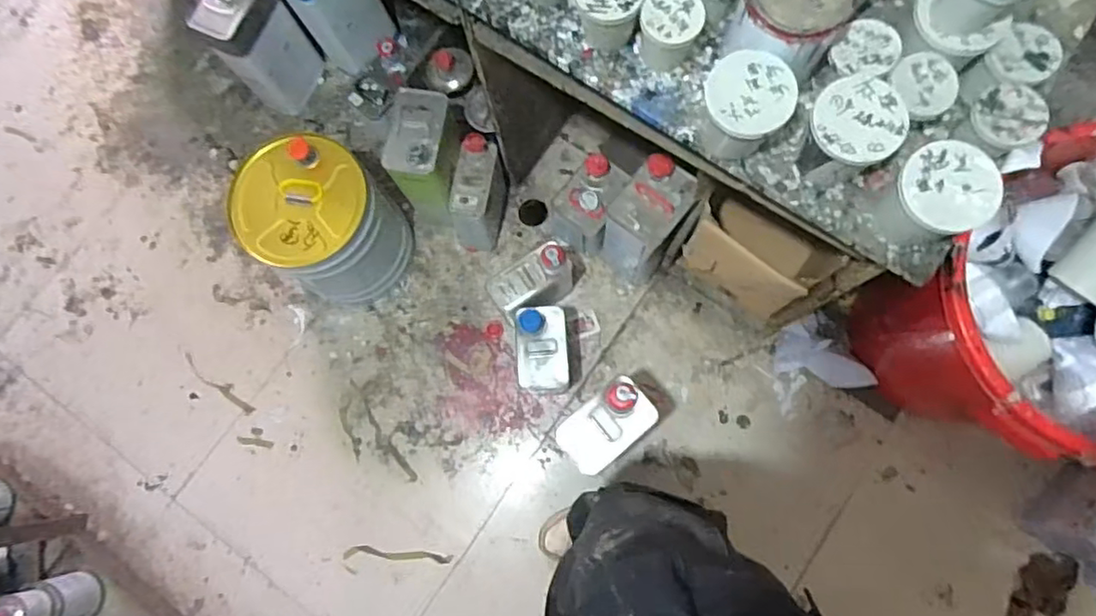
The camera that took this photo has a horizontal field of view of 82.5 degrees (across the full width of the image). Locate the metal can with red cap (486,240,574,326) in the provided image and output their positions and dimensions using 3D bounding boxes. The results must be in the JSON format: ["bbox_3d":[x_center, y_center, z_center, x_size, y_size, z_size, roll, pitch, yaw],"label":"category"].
[{"bbox_3d":[-0.031,-0.052,1.345,0.181,0.206,0.098,-34,80,-4],"label":"metal can with red cap"}]

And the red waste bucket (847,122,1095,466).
[{"bbox_3d":[0.816,0.011,1.078,0.454,0.533,0.441,0,80,2],"label":"red waste bucket"}]

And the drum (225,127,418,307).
[{"bbox_3d":[-0.458,-0.173,1.308,0.252,0.321,0.252,0,80,2],"label":"drum"}]

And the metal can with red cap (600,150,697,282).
[{"bbox_3d":[0.198,-0.171,1.295,0.119,0.291,0.186,28,82,7],"label":"metal can with red cap"}]

